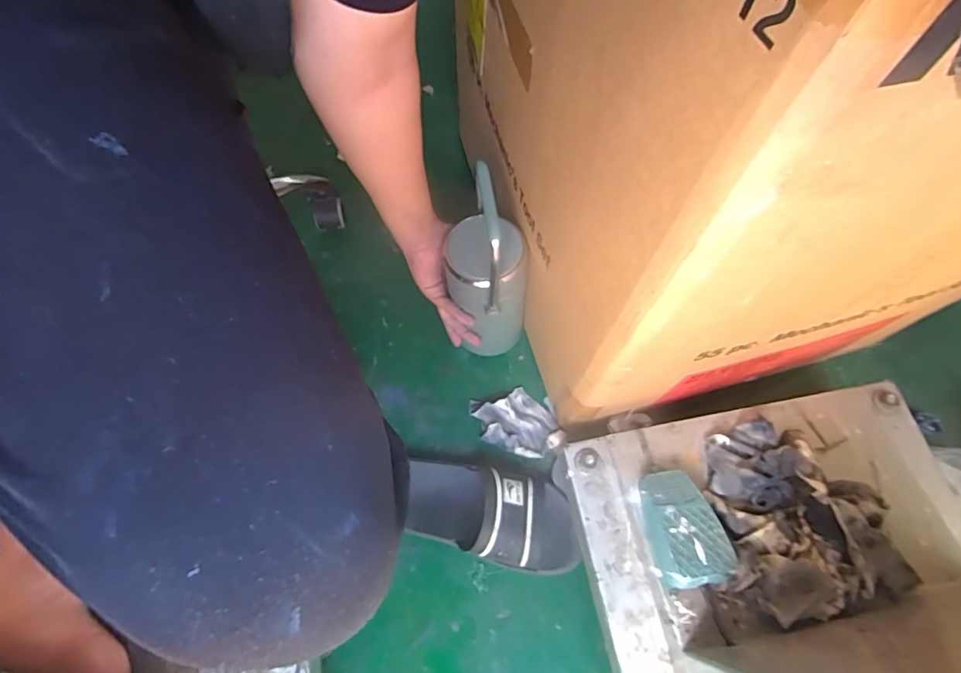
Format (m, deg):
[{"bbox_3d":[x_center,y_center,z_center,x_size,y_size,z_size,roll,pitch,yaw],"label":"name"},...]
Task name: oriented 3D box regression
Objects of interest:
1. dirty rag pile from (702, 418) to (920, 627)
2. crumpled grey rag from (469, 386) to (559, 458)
[{"bbox_3d":[0.312,0.180,0.538,0.179,0.084,0.194,-5,67,-2],"label":"dirty rag pile"},{"bbox_3d":[0.048,0.116,0.704,0.100,0.030,0.096,-19,68,-8],"label":"crumpled grey rag"}]

